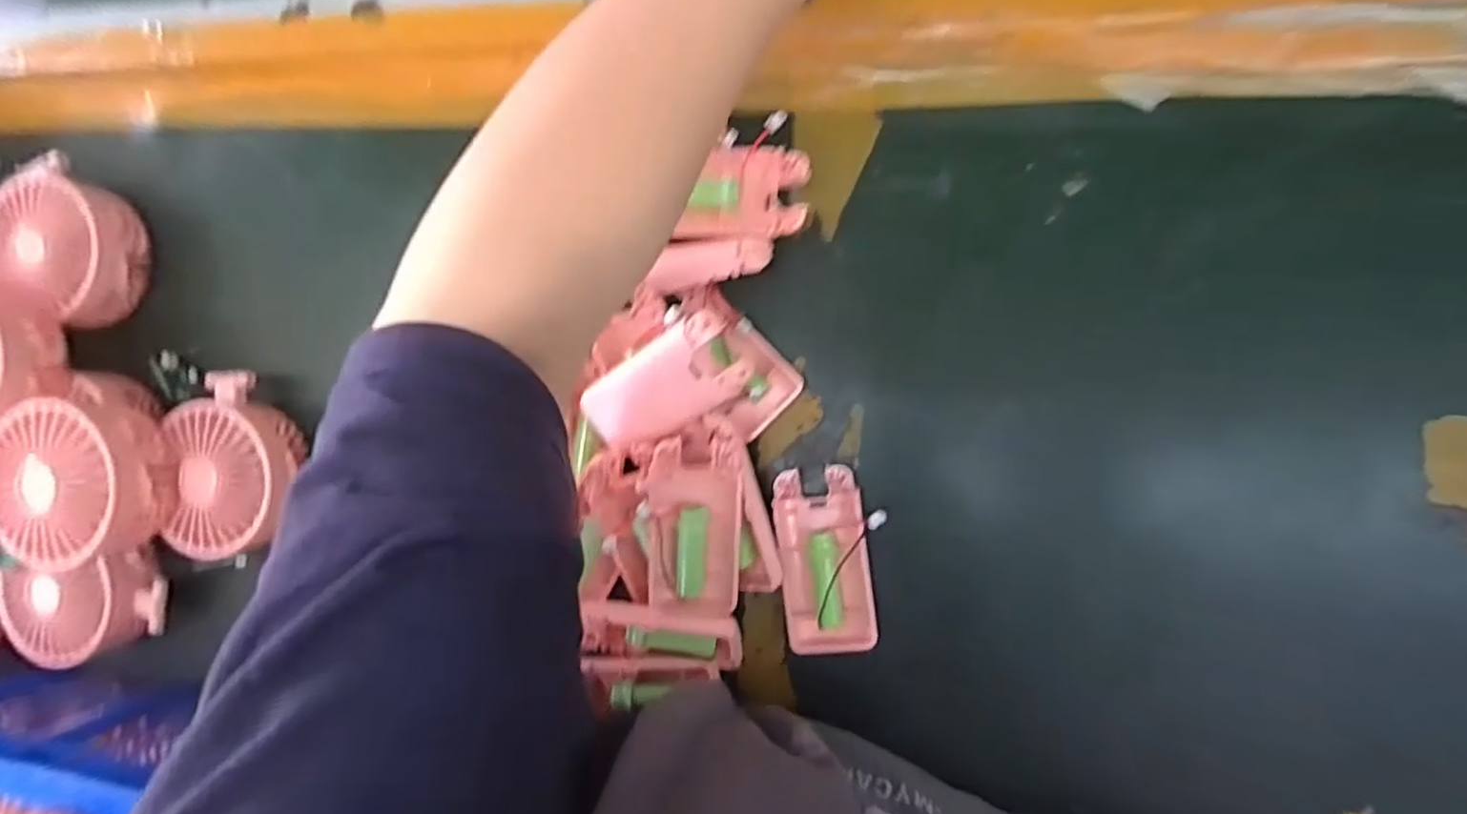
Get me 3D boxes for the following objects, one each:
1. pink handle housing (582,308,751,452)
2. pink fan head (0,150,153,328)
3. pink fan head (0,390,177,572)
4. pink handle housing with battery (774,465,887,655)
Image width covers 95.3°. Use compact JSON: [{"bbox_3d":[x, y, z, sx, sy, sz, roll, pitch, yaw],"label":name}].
[{"bbox_3d":[-0.036,-0.009,0.336,0.094,0.015,0.040,-29,87,32],"label":"pink handle housing"},{"bbox_3d":[-0.423,-0.107,0.431,0.095,0.049,0.076,39,97,8],"label":"pink fan head"},{"bbox_3d":[-0.370,0.039,0.387,0.094,0.056,0.094,-7,89,11],"label":"pink fan head"},{"bbox_3d":[0.051,0.081,0.359,0.052,0.021,0.095,-7,89,11],"label":"pink handle housing with battery"}]

